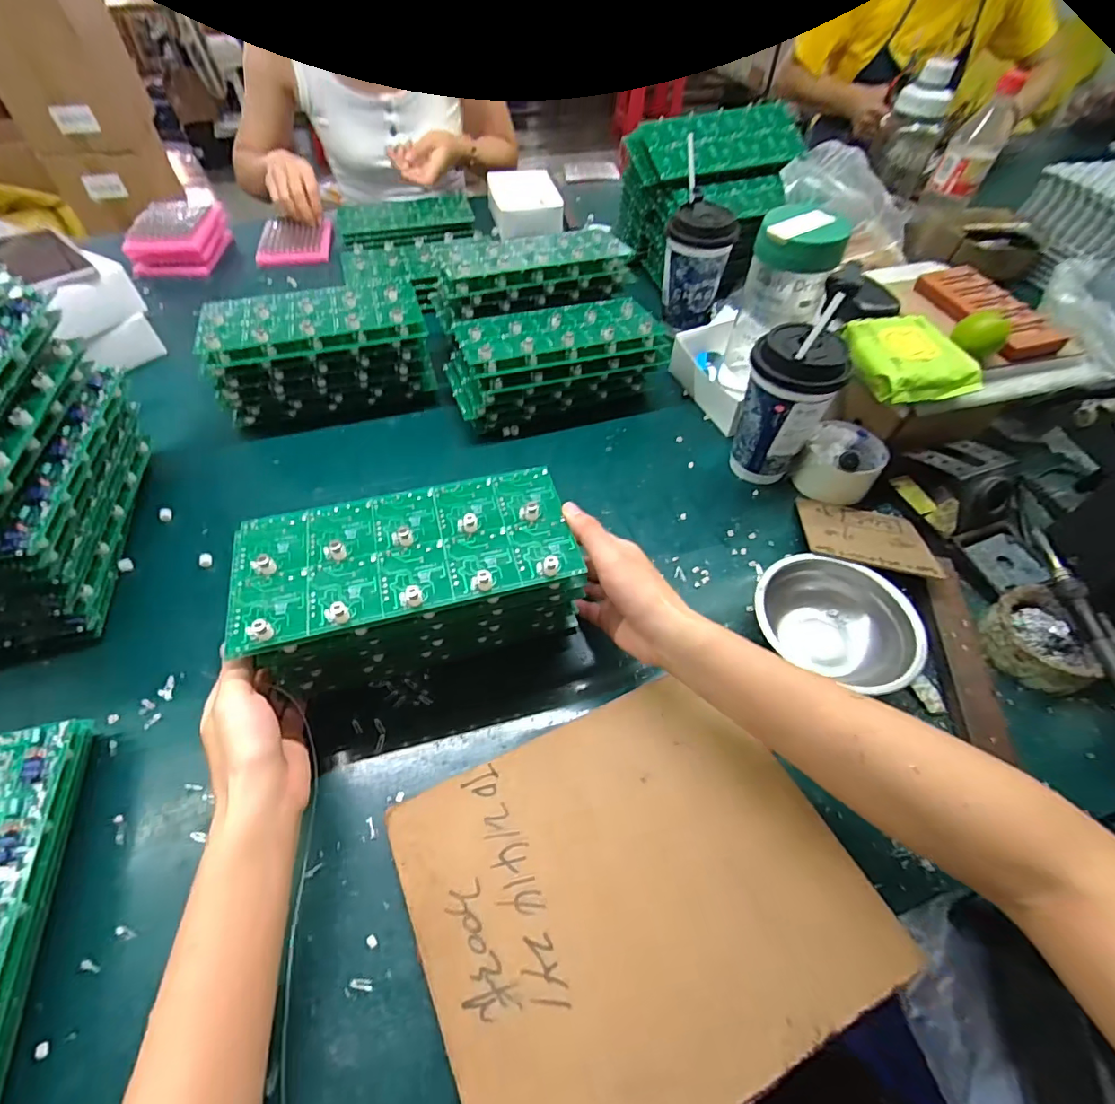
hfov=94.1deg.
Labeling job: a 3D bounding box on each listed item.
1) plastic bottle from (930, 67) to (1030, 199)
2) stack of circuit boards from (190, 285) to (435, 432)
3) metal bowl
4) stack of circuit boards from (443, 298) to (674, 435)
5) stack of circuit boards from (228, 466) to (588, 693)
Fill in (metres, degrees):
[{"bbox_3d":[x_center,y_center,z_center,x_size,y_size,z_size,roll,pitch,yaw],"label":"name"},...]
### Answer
[{"bbox_3d":[0.607,-0.597,0.748,0.066,0.141,0.058,29,56,19],"label":"plastic bottle"},{"bbox_3d":[-0.272,-0.234,0.606,0.229,0.103,0.103,-14,54,-13],"label":"stack of circuit boards"},{"bbox_3d":[0.225,0.068,0.438,0.127,0.065,0.113,29,56,19],"label":"metal bowl"},{"bbox_3d":[-0.005,-0.229,0.622,0.246,0.099,0.116,-15,54,-14],"label":"stack of circuit boards"},{"bbox_3d":[-0.104,0.026,0.403,0.223,0.117,0.105,-12,53,-11],"label":"stack of circuit boards"}]

